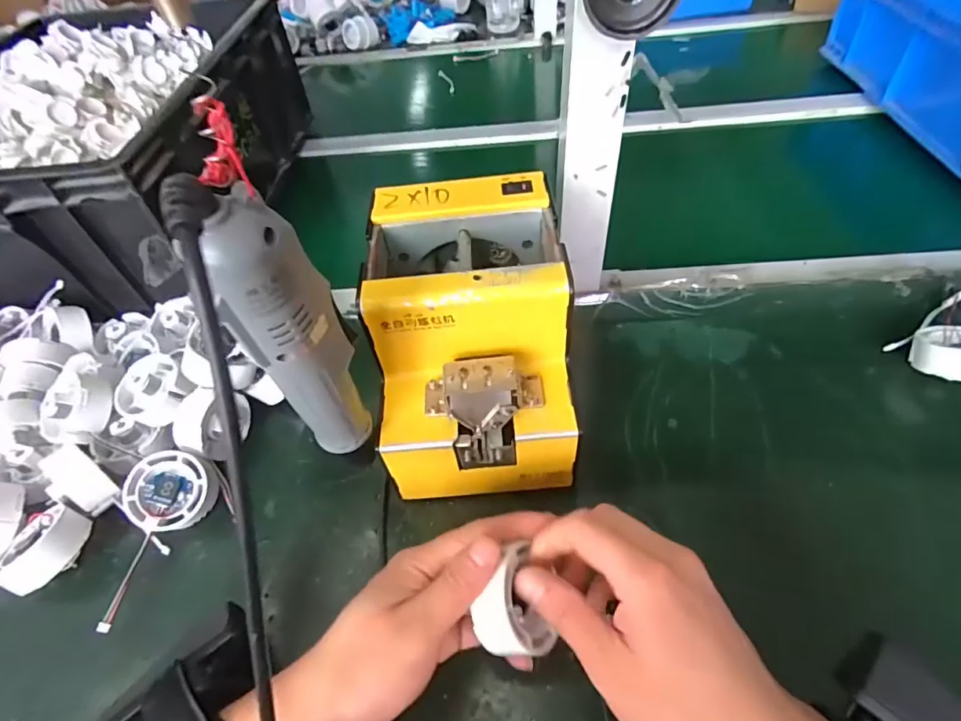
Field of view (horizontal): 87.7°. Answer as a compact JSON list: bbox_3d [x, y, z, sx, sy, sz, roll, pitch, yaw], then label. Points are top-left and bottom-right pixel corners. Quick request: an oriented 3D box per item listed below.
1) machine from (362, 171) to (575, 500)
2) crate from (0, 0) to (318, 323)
[{"bbox_3d":[-0.005,-0.012,0.355,0.122,0.149,0.169,-5,50,2],"label":"machine"},{"bbox_3d":[-0.445,-0.256,0.590,0.364,0.158,0.471,-3,50,3],"label":"crate"}]

